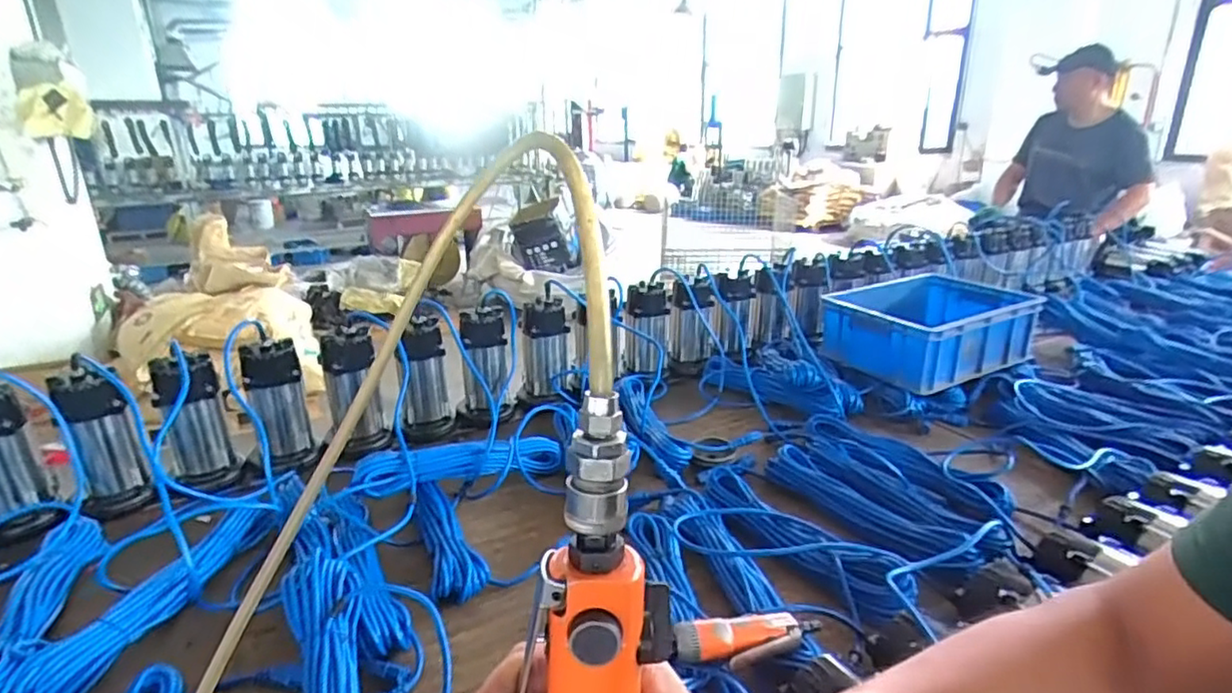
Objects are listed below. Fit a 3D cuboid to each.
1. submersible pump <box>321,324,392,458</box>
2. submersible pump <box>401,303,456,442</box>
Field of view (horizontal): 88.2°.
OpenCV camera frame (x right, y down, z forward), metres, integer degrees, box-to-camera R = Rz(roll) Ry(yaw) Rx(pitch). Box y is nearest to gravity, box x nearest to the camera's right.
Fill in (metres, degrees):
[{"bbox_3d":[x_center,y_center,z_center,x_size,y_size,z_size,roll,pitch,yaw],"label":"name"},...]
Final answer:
[{"bbox_3d":[-0.493,0.076,1.200,0.094,0.234,0.090,-10,21,-22],"label":"submersible pump"},{"bbox_3d":[-0.387,0.057,1.266,0.104,0.248,0.099,-8,21,-18],"label":"submersible pump"}]

